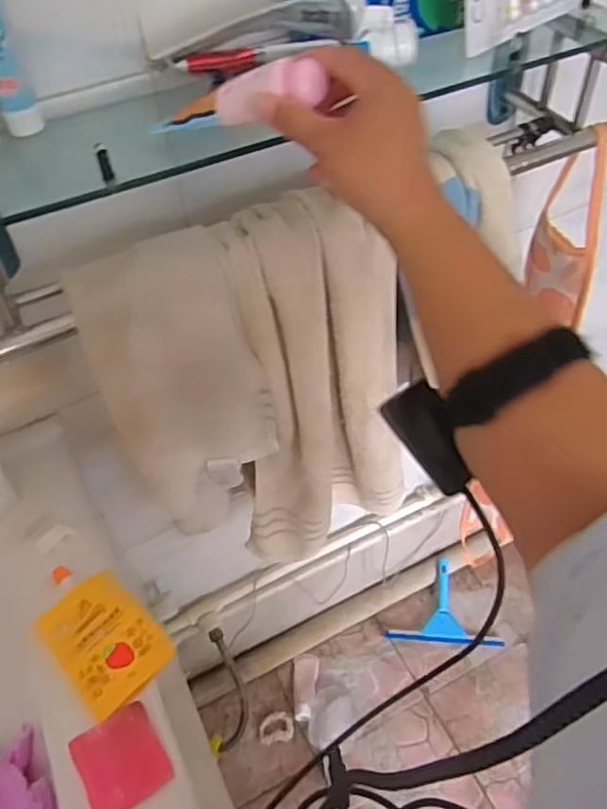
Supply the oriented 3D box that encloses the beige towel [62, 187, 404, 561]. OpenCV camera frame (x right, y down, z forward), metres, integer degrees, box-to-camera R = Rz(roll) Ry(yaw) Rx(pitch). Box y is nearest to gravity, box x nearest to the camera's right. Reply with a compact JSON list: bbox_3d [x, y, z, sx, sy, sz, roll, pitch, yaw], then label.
[{"bbox_3d":[-0.035,0.011,0.654,0.275,0.427,0.082,-21,50,-13],"label":"beige towel"}]

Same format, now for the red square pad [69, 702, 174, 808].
[{"bbox_3d":[-0.131,0.255,0.456,0.057,0.008,0.061,-29,53,-19],"label":"red square pad"}]

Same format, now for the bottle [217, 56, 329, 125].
[{"bbox_3d":[-0.022,-0.194,0.393,0.068,0.023,0.026,-8,46,21],"label":"bottle"}]

